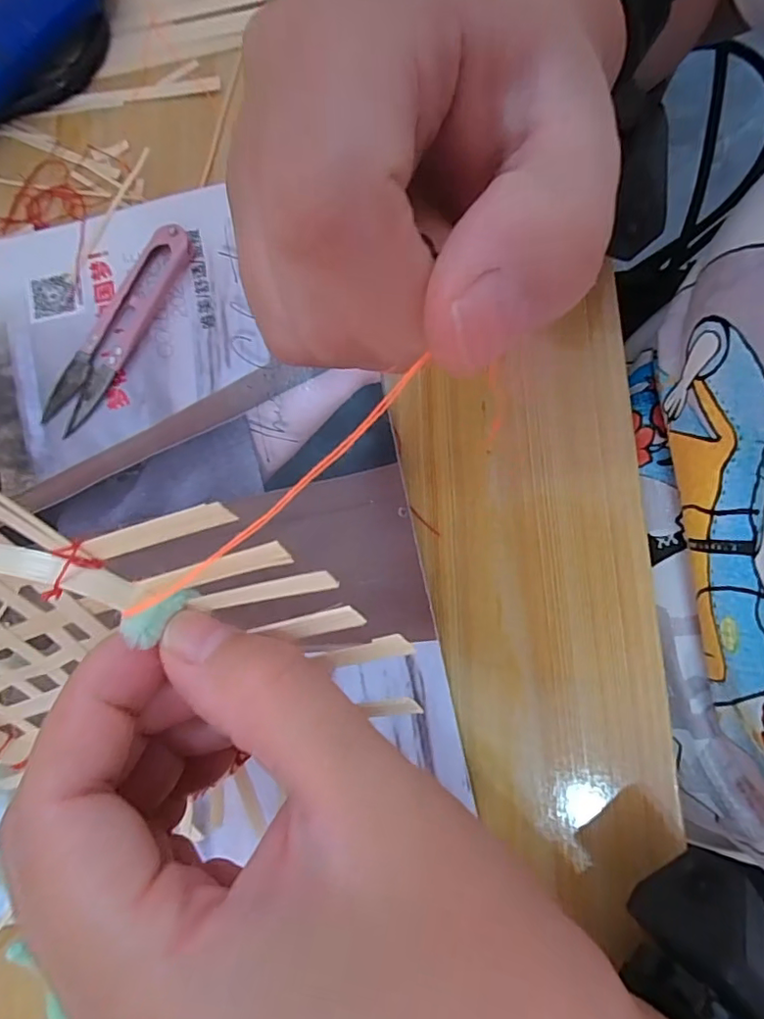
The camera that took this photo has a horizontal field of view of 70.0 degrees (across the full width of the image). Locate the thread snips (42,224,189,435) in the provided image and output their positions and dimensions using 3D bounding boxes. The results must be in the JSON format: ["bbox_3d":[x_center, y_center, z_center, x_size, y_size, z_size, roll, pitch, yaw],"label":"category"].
[{"bbox_3d":[-0.117,-0.080,0.238,0.022,0.014,0.099,28,82,6],"label":"thread snips"}]

